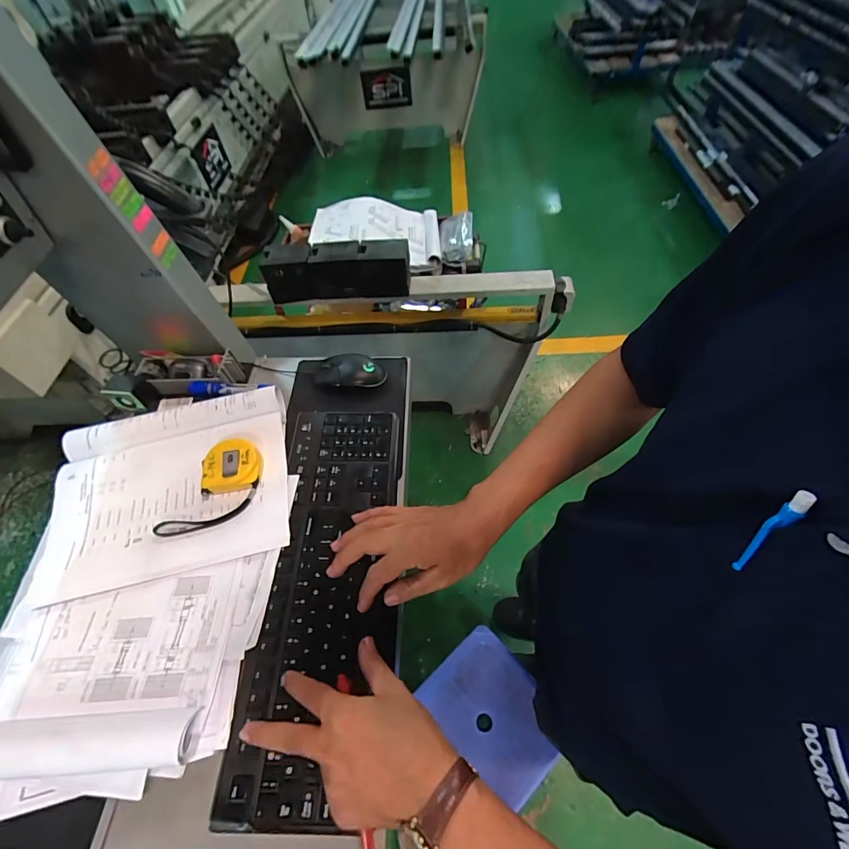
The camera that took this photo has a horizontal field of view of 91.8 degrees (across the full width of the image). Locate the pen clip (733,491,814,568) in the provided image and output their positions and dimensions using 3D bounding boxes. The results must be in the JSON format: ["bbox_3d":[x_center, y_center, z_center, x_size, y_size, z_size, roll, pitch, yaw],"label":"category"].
[{"bbox_3d":[0.167,0.052,0.200,0.007,0.053,0.007,34,39,25],"label":"pen clip"}]

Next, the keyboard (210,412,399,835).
[{"bbox_3d":[-0.112,0.170,0.483,0.161,0.024,0.443,1,56,6],"label":"keyboard"}]

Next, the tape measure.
[{"bbox_3d":[-0.264,0.083,0.515,0.083,0.031,0.140,21,60,18],"label":"tape measure"}]

